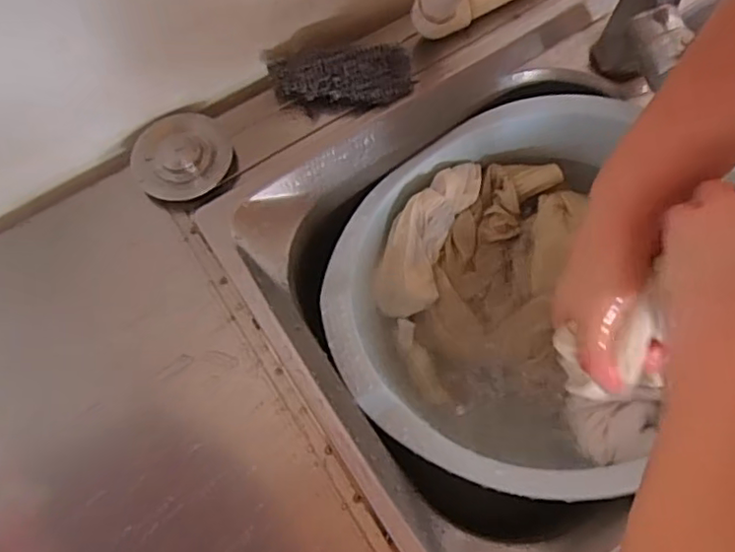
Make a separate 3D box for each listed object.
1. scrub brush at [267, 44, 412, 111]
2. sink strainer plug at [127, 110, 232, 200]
[{"bbox_3d":[-0.024,-0.178,0.544,0.125,0.037,0.059,-2,68,1],"label":"scrub brush"},{"bbox_3d":[-0.159,-0.104,0.530,0.084,0.012,0.078,-1,67,2],"label":"sink strainer plug"}]

